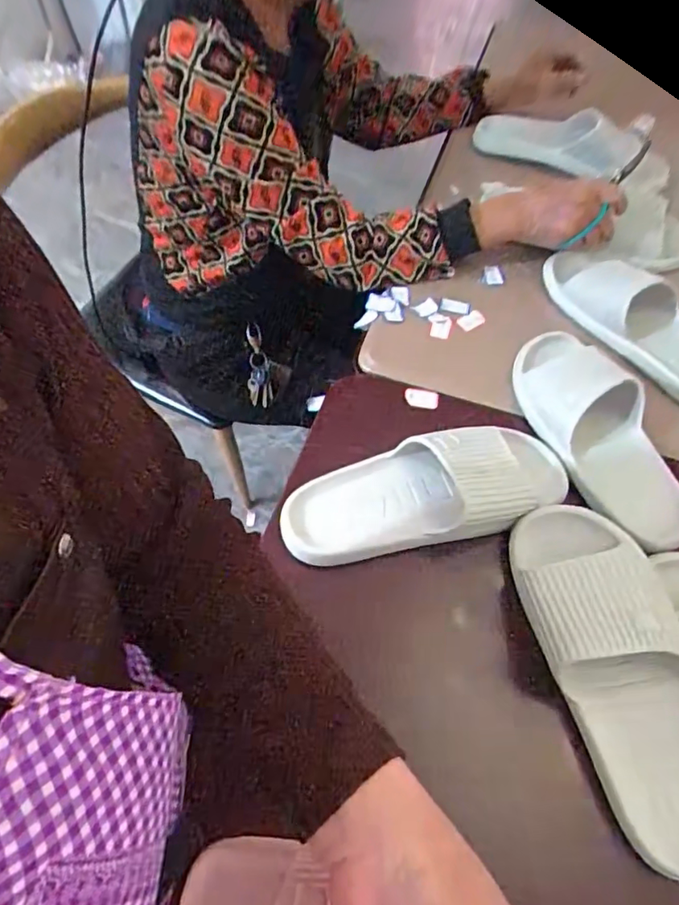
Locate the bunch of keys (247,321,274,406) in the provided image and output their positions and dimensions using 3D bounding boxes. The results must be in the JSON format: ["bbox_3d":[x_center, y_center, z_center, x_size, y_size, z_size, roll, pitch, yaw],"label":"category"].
[{"bbox_3d":[-0.135,-0.143,0.911,0.037,0.140,0.019,-6,23,-7],"label":"bunch of keys"}]

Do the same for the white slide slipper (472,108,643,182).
[{"bbox_3d":[0.320,-0.466,0.817,0.222,0.091,0.077,21,61,8],"label":"white slide slipper"}]

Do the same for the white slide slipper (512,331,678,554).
[{"bbox_3d":[0.265,-0.031,0.564,0.106,0.062,0.268,-17,63,-13],"label":"white slide slipper"}]

